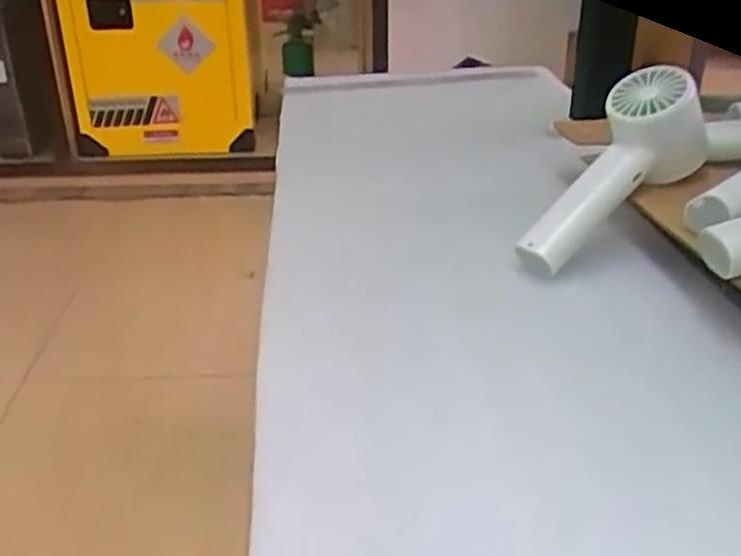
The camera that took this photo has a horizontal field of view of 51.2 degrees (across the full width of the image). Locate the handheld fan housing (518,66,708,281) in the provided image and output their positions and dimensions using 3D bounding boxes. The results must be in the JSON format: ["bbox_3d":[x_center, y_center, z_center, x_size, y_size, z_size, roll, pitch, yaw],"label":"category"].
[{"bbox_3d":[0.166,-0.069,0.550,0.175,0.052,0.071,-48,45,-11],"label":"handheld fan housing"}]

